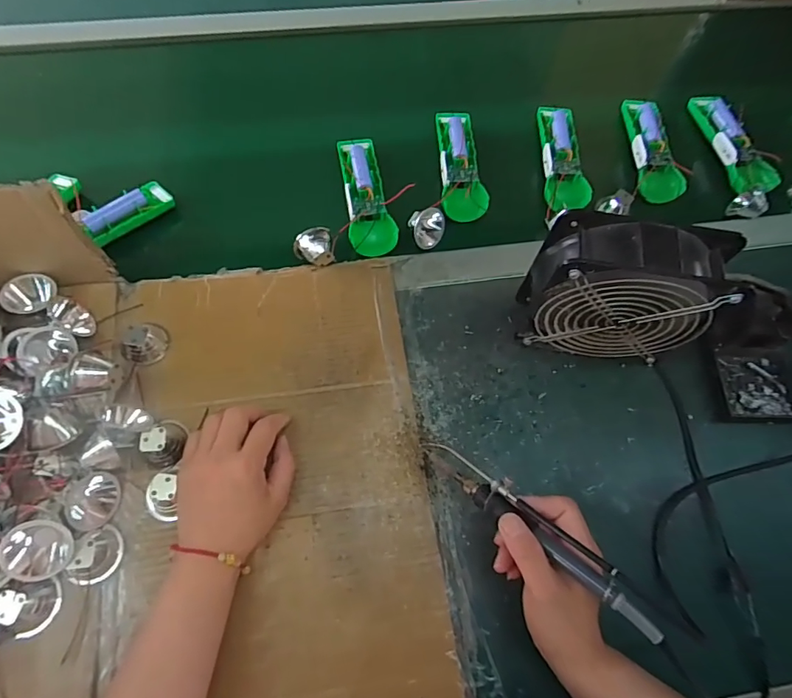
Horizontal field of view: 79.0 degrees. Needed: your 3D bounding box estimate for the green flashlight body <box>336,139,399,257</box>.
[{"bbox_3d":[-0.036,-0.176,0.540,0.049,0.021,0.154,-10,66,-7],"label":"green flashlight body"}]

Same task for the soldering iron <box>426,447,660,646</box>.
[{"bbox_3d":[0.092,0.122,0.349,0.020,0.024,0.202,-41,48,-19],"label":"soldering iron"}]

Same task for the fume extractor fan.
[{"bbox_3d":[0.182,-0.044,0.410,0.138,0.148,0.056,14,66,3],"label":"fume extractor fan"}]

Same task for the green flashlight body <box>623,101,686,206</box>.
[{"bbox_3d":[0.294,-0.234,0.556,0.034,0.028,0.159,0,66,-3],"label":"green flashlight body"}]

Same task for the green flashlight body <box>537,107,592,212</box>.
[{"bbox_3d":[0.194,-0.227,0.561,0.043,0.028,0.144,2,65,-2],"label":"green flashlight body"}]

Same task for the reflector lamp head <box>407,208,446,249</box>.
[{"bbox_3d":[0.034,-0.133,0.528,0.039,0.029,0.033,1,65,-3],"label":"reflector lamp head"}]

